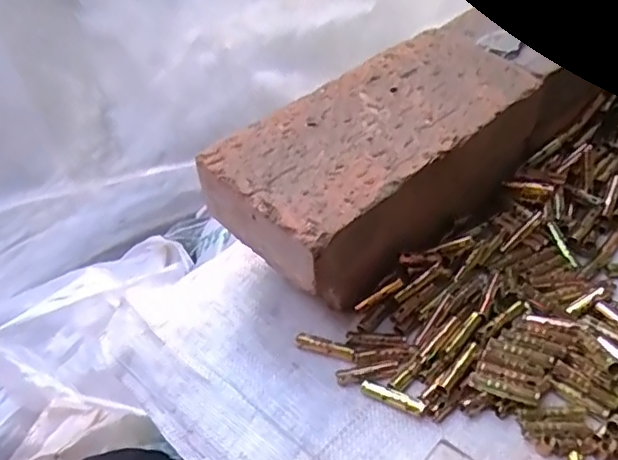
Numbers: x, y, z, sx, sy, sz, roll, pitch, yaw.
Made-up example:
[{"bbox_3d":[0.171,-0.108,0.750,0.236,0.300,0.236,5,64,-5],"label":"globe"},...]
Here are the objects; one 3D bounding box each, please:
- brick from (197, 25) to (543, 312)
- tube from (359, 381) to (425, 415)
[{"bbox_3d":[0.059,-0.047,0.424,0.250,0.096,0.123,-38,56,-26],"label":"brick"},{"bbox_3d":[0.050,0.101,0.349,0.039,0.008,0.008,20,53,21],"label":"tube"}]

